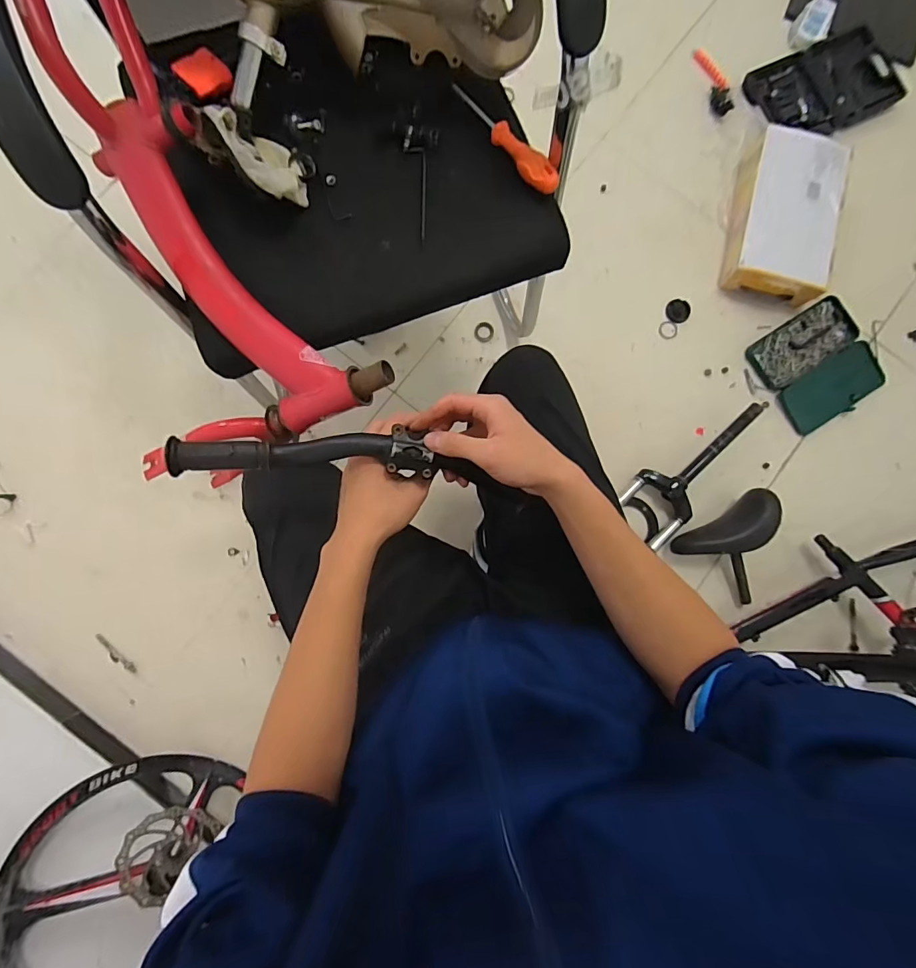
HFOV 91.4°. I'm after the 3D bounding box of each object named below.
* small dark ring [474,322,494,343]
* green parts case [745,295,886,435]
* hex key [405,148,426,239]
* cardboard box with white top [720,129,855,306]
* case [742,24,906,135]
[{"bbox_3d":[0.059,-0.343,1.014,0.043,0.013,0.044,0,86,-3],"label":"small dark ring"},{"bbox_3d":[0.820,-0.271,1.024,0.240,0.032,0.243,-33,86,5],"label":"green parts case"},{"bbox_3d":[-0.051,-0.359,0.552,0.024,0.004,0.114,-2,90,6],"label":"hex key"},{"bbox_3d":[0.724,-0.594,0.987,0.217,0.090,0.338,14,85,-2],"label":"cardboard box with white top"},{"bbox_3d":[0.849,-0.931,1.042,0.340,0.037,0.207,-26,88,-5],"label":"case"}]

